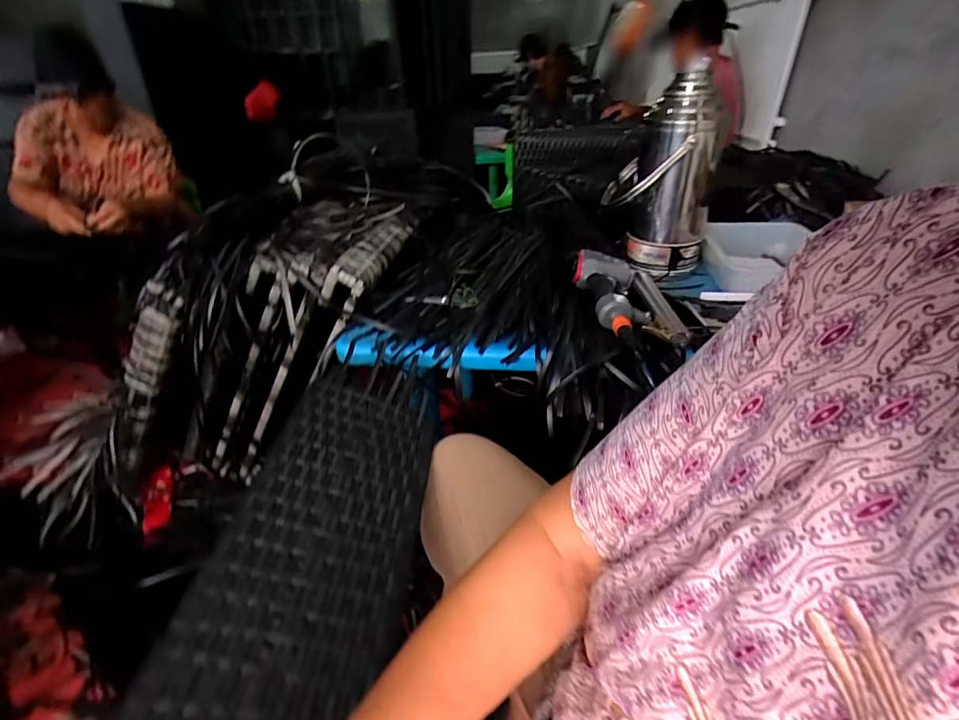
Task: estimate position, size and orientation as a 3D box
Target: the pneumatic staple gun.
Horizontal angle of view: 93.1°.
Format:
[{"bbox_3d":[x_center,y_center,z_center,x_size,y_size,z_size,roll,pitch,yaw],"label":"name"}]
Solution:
[{"bbox_3d":[0.258,-0.112,0.758,0.144,0.054,0.246,-6,34,-6],"label":"pneumatic staple gun"}]

